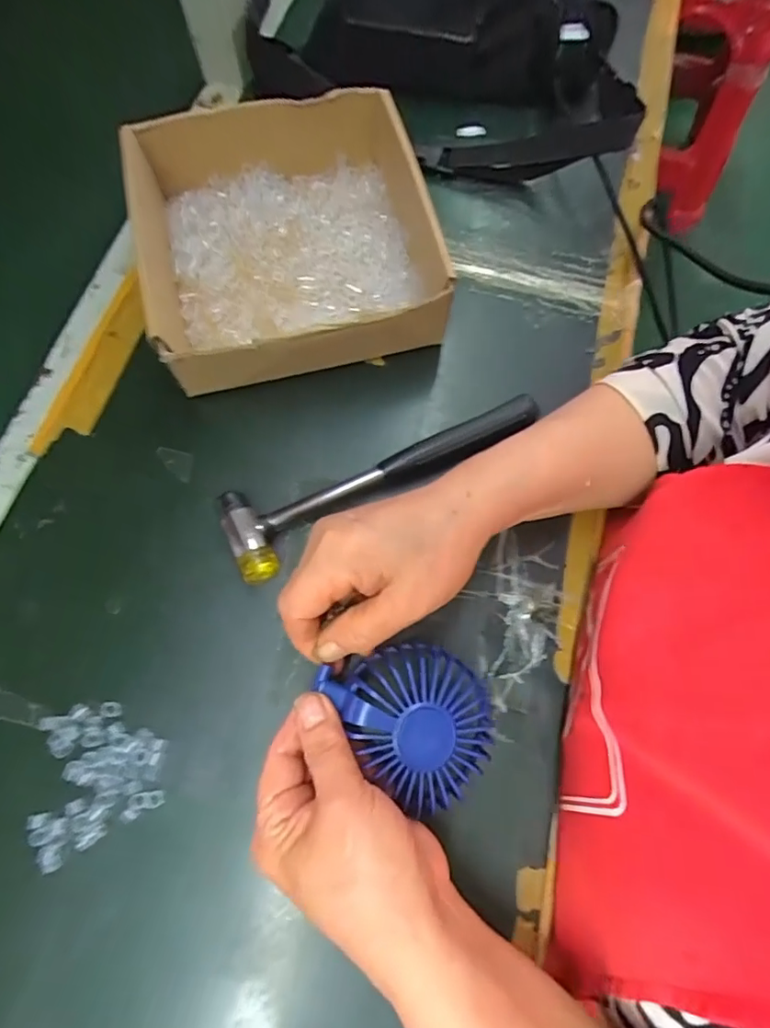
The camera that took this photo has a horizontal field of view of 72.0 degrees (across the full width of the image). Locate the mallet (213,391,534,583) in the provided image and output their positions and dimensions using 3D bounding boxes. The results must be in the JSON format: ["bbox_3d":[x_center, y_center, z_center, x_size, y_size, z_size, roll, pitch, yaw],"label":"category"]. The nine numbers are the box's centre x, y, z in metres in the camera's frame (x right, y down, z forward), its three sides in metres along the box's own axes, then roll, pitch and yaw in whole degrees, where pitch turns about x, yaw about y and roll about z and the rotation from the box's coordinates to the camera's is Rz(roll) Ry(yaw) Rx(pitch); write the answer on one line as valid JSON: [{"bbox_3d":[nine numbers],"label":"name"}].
[{"bbox_3d":[-0.001,-0.034,0.371,0.232,0.023,0.057,-29,74,-12],"label":"mallet"}]

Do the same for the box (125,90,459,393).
[{"bbox_3d":[-0.076,-0.208,0.412,0.206,0.079,0.211,-16,72,-8],"label":"box"}]

